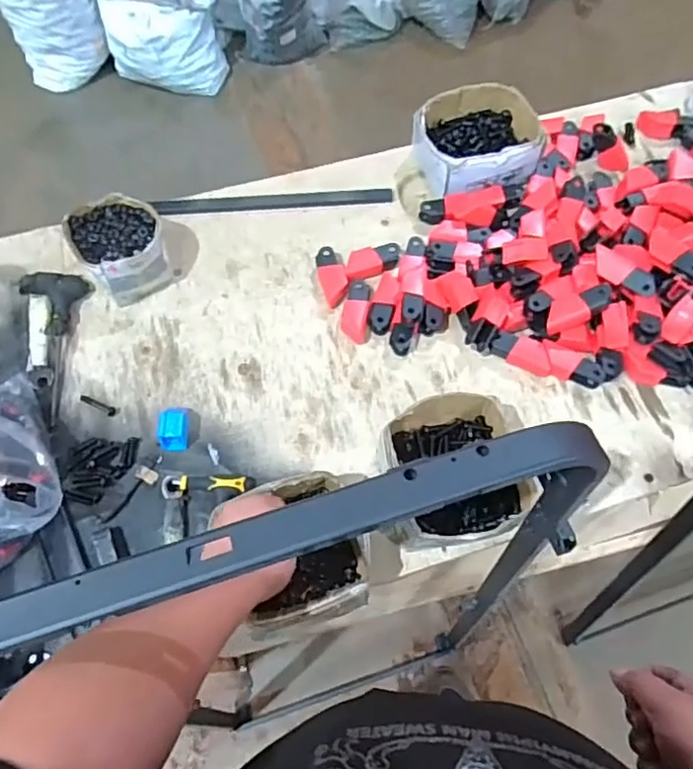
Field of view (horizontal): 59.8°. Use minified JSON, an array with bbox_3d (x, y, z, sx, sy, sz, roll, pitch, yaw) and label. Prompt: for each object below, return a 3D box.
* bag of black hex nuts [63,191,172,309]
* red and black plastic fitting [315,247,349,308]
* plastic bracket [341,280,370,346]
[{"bbox_3d":[-0.293,-0.178,0.796,0.110,0.074,0.132,-35,69,-15],"label":"bag of black hex nuts"},{"bbox_3d":[-0.019,-0.145,0.814,0.036,0.024,0.081,-12,65,-5],"label":"red and black plastic fitting"},{"bbox_3d":[0.013,-0.096,0.788,0.038,0.018,0.085,1,65,1],"label":"plastic bracket"}]

